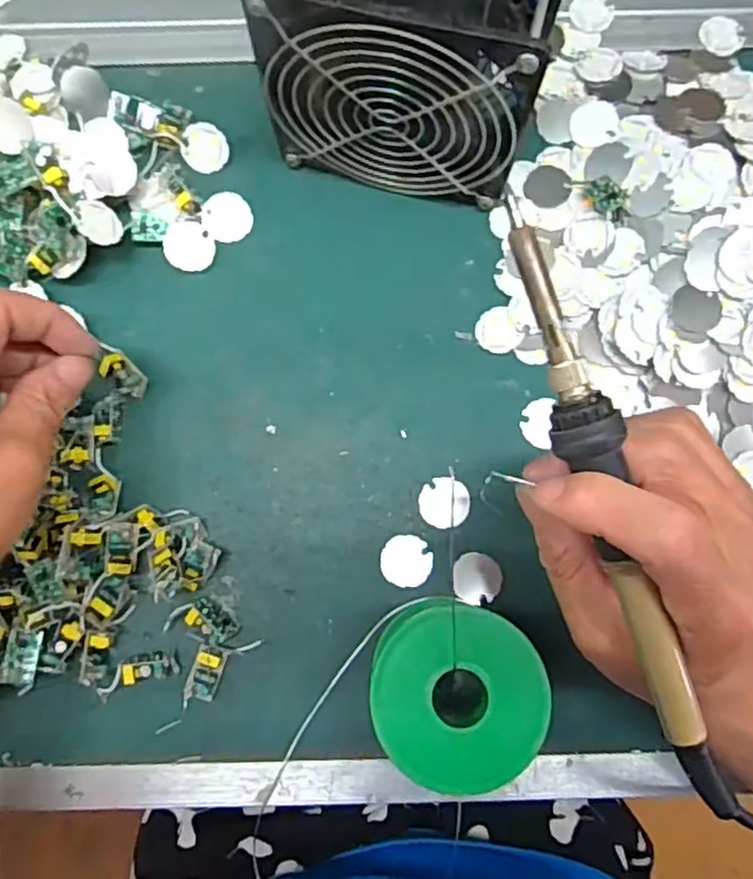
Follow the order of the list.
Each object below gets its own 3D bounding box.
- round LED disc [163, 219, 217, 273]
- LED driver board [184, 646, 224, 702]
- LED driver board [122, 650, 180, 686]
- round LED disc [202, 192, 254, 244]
[{"bbox_3d":[-0.098,-0.101,0.355,0.025,0.004,0.027,4,78,-19],"label":"round LED disc"},{"bbox_3d":[-0.083,0.112,0.325,0.014,0.011,0.026,18,82,3],"label":"LED driver board"},{"bbox_3d":[-0.108,0.108,0.324,0.023,0.011,0.013,-10,82,-1],"label":"LED driver board"},{"bbox_3d":[-0.079,-0.119,0.361,0.026,0.007,0.024,0,82,0],"label":"round LED disc"}]

